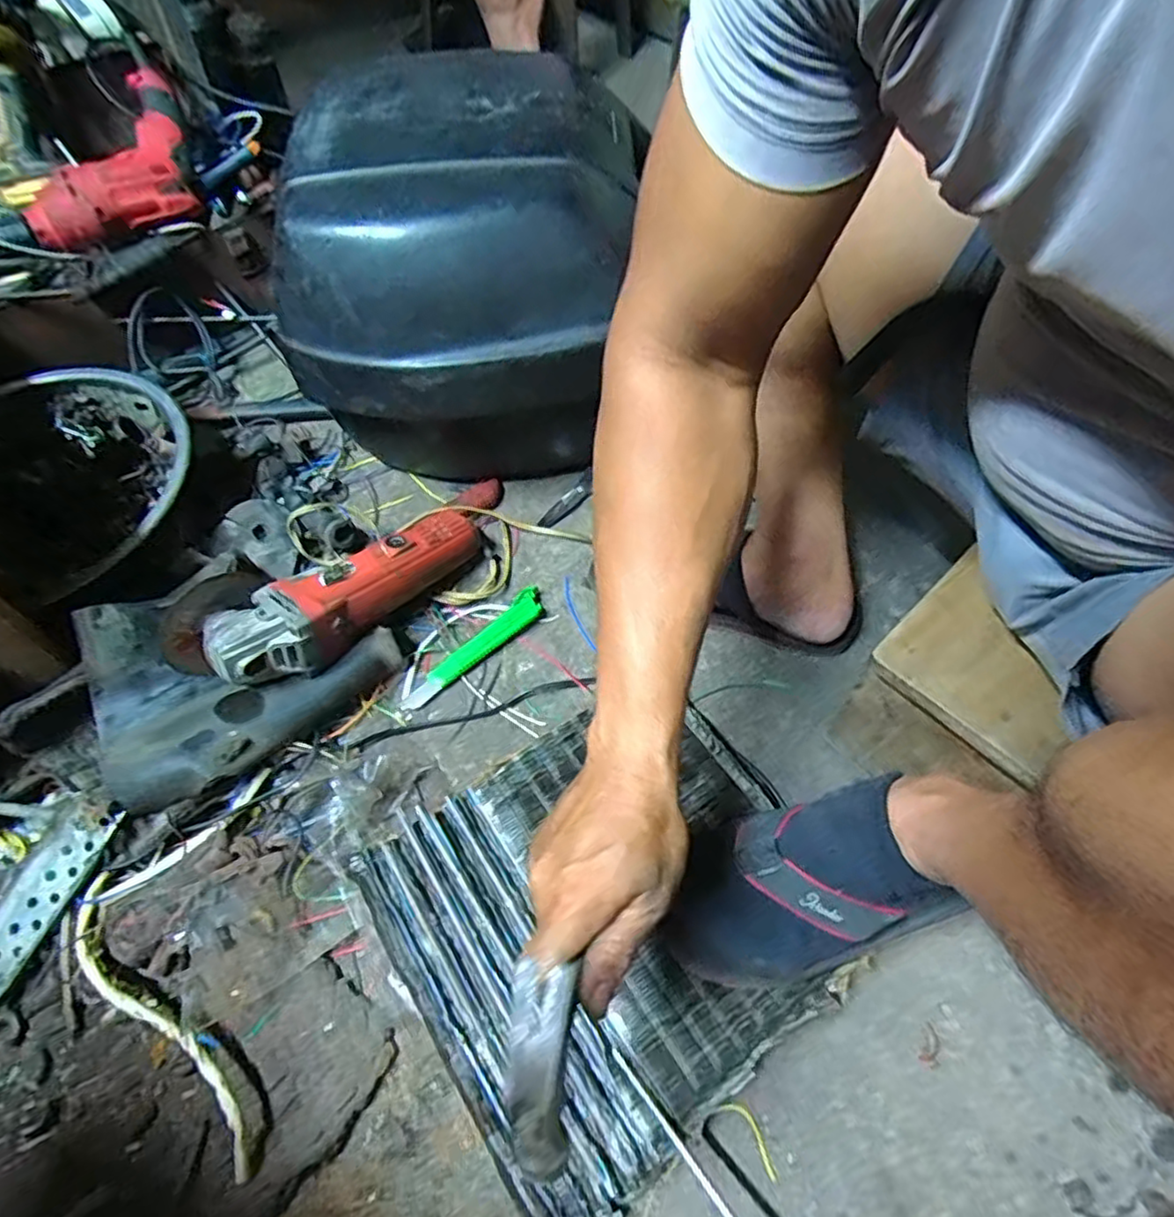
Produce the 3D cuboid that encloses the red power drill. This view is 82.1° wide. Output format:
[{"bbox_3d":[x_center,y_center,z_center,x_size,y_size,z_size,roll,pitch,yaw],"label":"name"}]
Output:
[{"bbox_3d":[-0.544,-0.510,0.767,0.161,0.080,0.213,-16,59,-11],"label":"red power drill"}]

